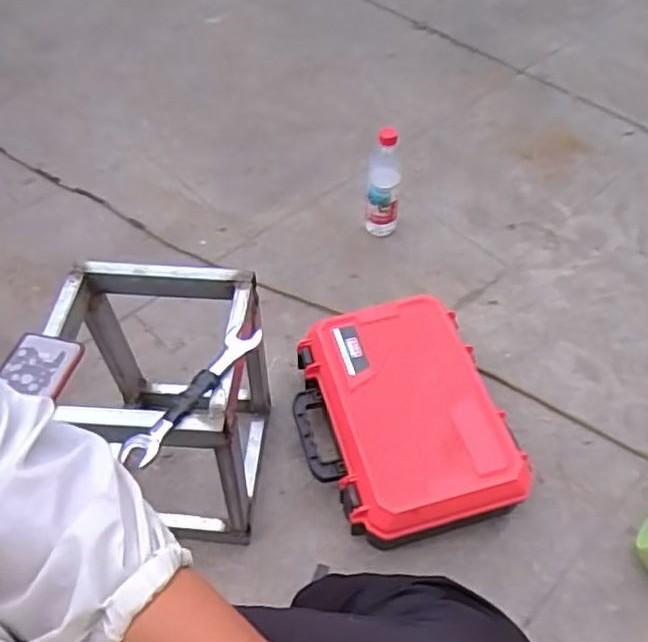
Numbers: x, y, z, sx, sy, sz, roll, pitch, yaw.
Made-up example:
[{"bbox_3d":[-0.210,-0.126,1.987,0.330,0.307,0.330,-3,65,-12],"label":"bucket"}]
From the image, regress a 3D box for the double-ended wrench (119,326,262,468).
[{"bbox_3d":[-0.143,0.074,0.692,0.036,0.016,0.200,26,56,19],"label":"double-ended wrench"}]

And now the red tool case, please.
[{"bbox_3d":[0.110,0.142,0.967,0.291,0.106,0.363,-12,52,-9],"label":"red tool case"}]

